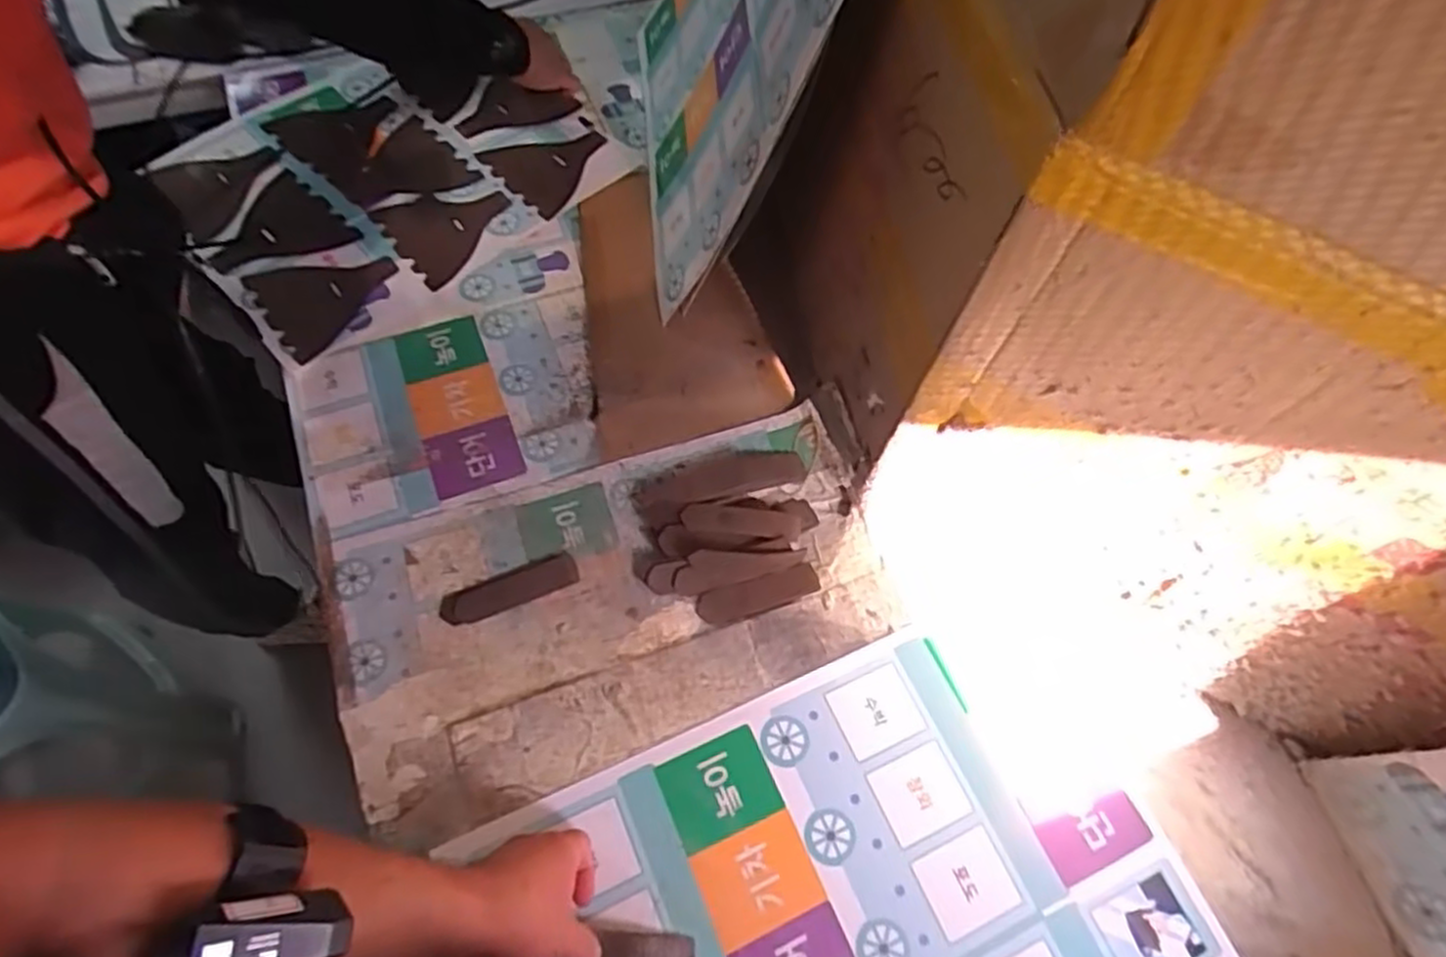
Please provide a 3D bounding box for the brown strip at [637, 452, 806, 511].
[{"bbox_3d":[-0.001,0.000,0.714,0.159,0.011,0.047,-13,55,-16],"label":"brown strip"}]

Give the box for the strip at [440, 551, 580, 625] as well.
[{"bbox_3d":[-0.187,0.098,0.657,0.118,0.004,0.034,-20,65,-12],"label":"strip"}]

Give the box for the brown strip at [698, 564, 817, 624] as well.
[{"bbox_3d":[0.032,0.105,0.669,0.108,0.013,0.031,-14,64,-9],"label":"brown strip"}]

